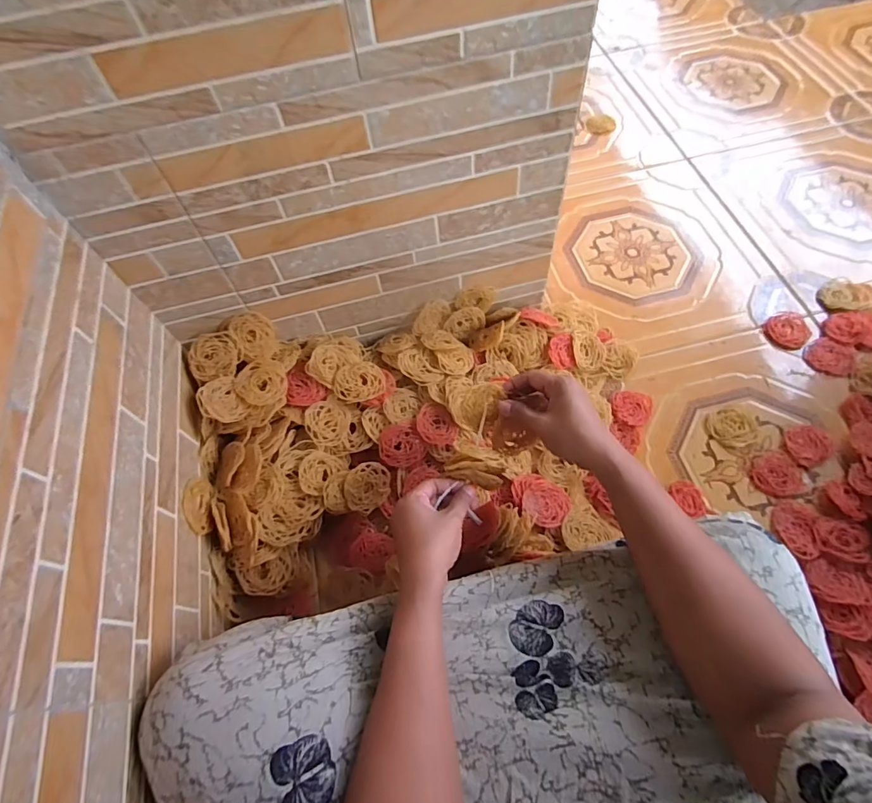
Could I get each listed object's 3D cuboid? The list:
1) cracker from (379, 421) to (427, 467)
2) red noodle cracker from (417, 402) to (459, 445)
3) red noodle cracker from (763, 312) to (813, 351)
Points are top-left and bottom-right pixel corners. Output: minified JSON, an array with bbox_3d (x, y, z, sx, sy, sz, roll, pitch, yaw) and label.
[{"bbox_3d":[-0.045,0.055,0.631,0.058,0.008,0.058,4,73,-13],"label":"cracker"},{"bbox_3d":[0.000,0.030,0.639,0.048,0.016,0.061,-26,63,-10],"label":"red noodle cracker"},{"bbox_3d":[0.528,-0.109,0.730,0.062,0.008,0.063,39,71,22],"label":"red noodle cracker"}]

